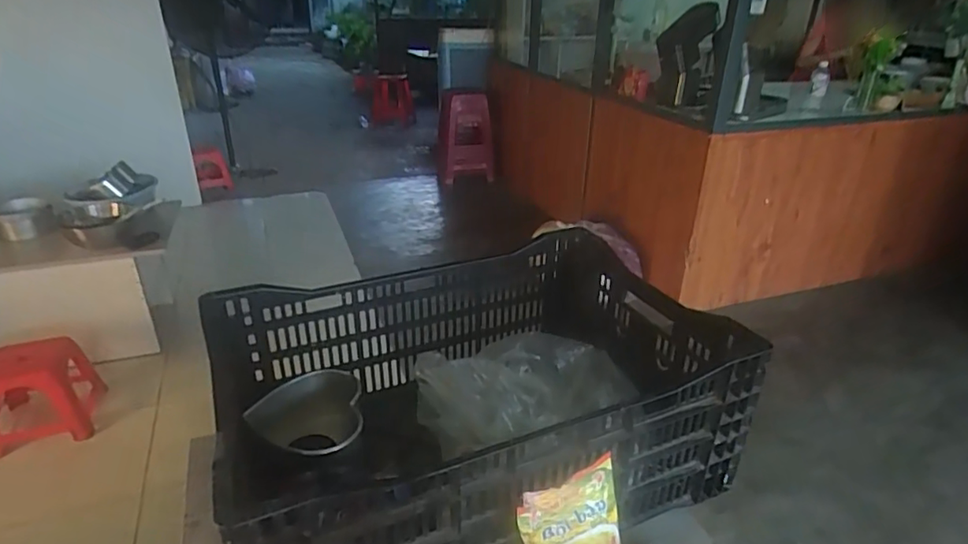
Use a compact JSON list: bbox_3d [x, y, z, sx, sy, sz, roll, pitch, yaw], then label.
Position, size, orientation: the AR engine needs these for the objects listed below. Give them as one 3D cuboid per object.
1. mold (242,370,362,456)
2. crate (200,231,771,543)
[{"bbox_3d":[-0.244,0.217,0.779,0.153,0.081,0.165,-5,27,-12],"label":"mold"},{"bbox_3d":[-0.008,0.161,0.757,0.610,0.220,0.399,-12,29,-24],"label":"crate"}]

